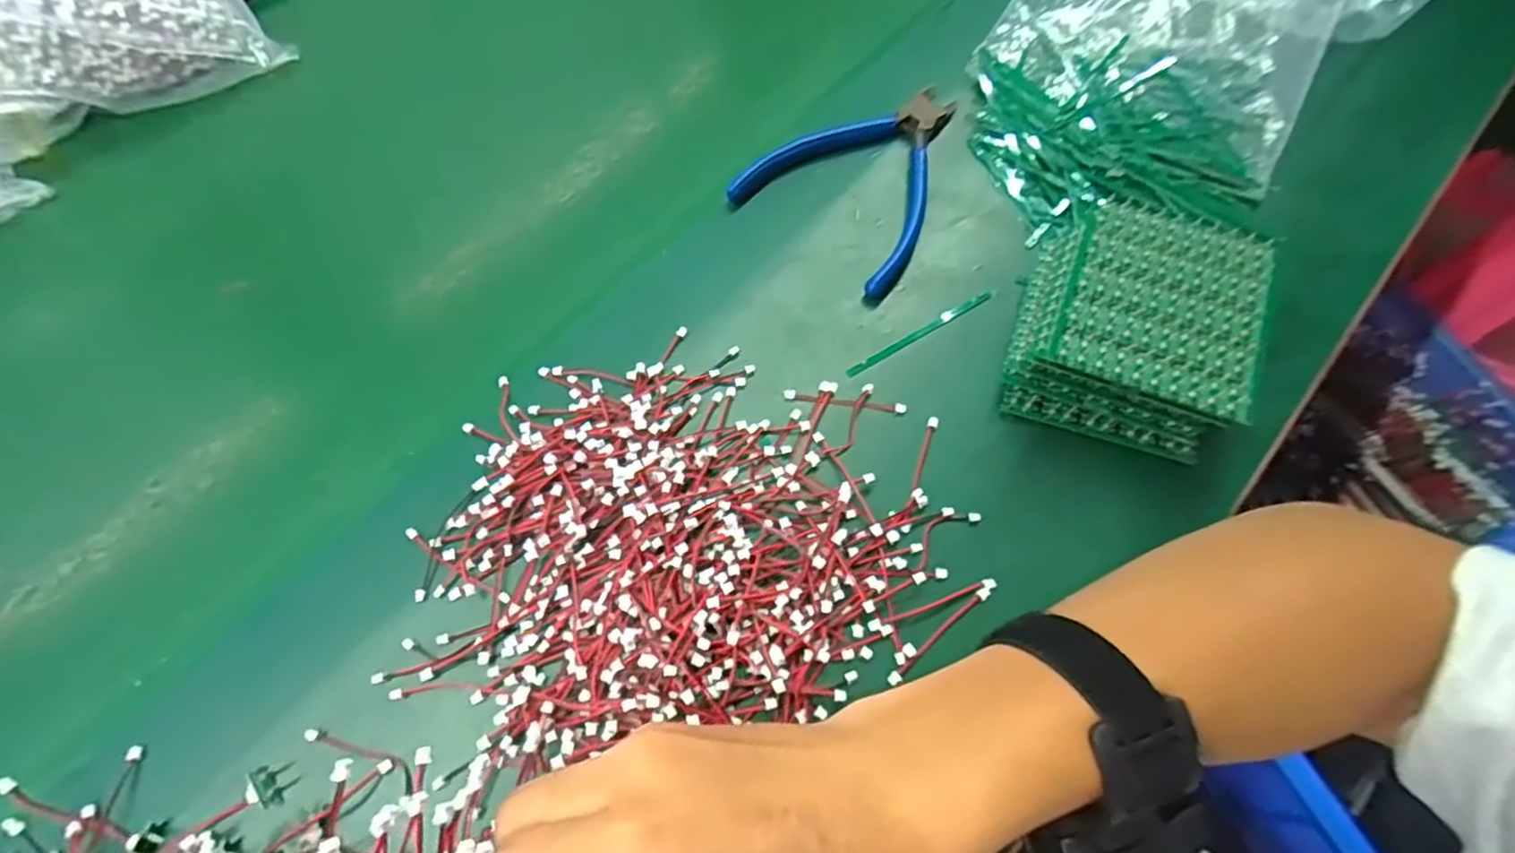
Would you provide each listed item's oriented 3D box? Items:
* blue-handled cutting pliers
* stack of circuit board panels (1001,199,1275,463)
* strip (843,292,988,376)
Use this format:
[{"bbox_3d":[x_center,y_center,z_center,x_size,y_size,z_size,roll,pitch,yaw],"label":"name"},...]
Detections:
[{"bbox_3d":[0.065,-0.142,0.391,0.102,0.018,0.129,37,72,17],"label":"blue-handled cutting pliers"},{"bbox_3d":[0.171,-0.046,0.321,0.093,0.050,0.089,16,67,10],"label":"stack of circuit board panels"},{"bbox_3d":[0.082,-0.048,0.354,0.087,0.004,0.006,-31,68,-11],"label":"strip"}]

